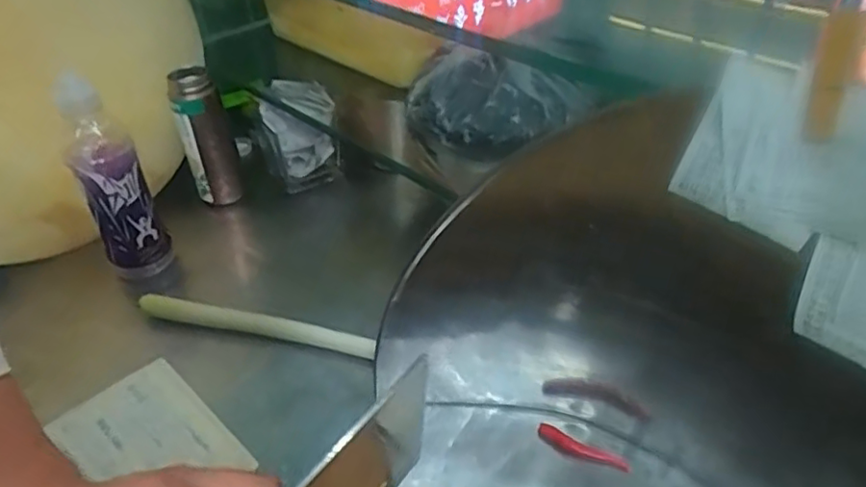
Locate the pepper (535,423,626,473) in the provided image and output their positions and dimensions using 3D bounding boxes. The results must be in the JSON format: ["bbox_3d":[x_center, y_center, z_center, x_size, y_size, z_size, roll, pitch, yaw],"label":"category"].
[{"bbox_3d":[0.127,0.177,0.526,0.077,0.010,0.015,19,44,24],"label":"pepper"}]

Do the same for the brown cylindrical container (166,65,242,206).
[{"bbox_3d":[-0.283,-0.128,0.771,0.058,0.170,0.045,-14,41,-15],"label":"brown cylindrical container"}]

